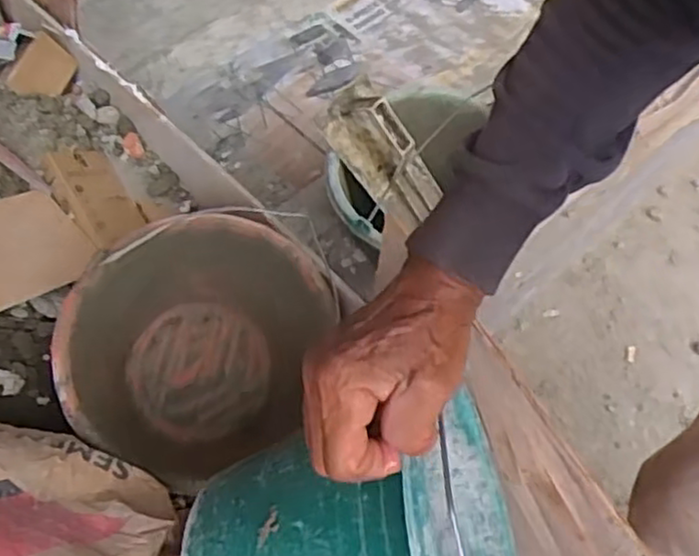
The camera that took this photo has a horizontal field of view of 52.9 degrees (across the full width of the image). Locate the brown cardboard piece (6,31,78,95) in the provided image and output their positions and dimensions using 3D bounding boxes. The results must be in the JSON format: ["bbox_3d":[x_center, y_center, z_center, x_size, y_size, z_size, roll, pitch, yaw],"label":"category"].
[{"bbox_3d":[-0.359,-0.245,0.828,0.014,0.061,0.074,19,81,40],"label":"brown cardboard piece"}]

